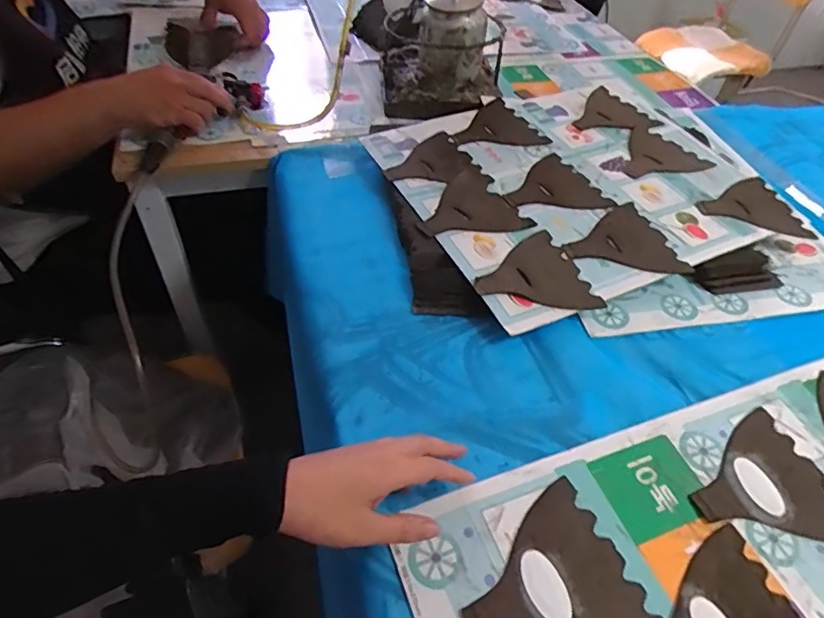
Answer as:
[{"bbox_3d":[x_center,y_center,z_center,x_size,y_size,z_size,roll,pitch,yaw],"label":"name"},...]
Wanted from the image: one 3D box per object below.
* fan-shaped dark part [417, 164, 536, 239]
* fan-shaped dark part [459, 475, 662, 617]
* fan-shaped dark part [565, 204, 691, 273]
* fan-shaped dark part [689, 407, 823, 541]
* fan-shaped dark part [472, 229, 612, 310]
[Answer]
[{"bbox_3d":[0.062,-0.126,0.647,0.130,0.009,0.125,-21,52,-22],"label":"fan-shaped dark part"},{"bbox_3d":[0.098,0.201,0.386,0.126,0.005,0.113,-17,51,-19],"label":"fan-shaped dark part"},{"bbox_3d":[0.243,-0.077,0.622,0.127,0.004,0.117,-14,50,-16],"label":"fan-shaped dark part"},{"bbox_3d":[0.298,0.152,0.447,0.123,0.006,0.118,-13,49,-15],"label":"fan-shaped dark part"},{"bbox_3d":[0.127,-0.033,0.577,0.125,0.008,0.114,-16,54,-22],"label":"fan-shaped dark part"}]

